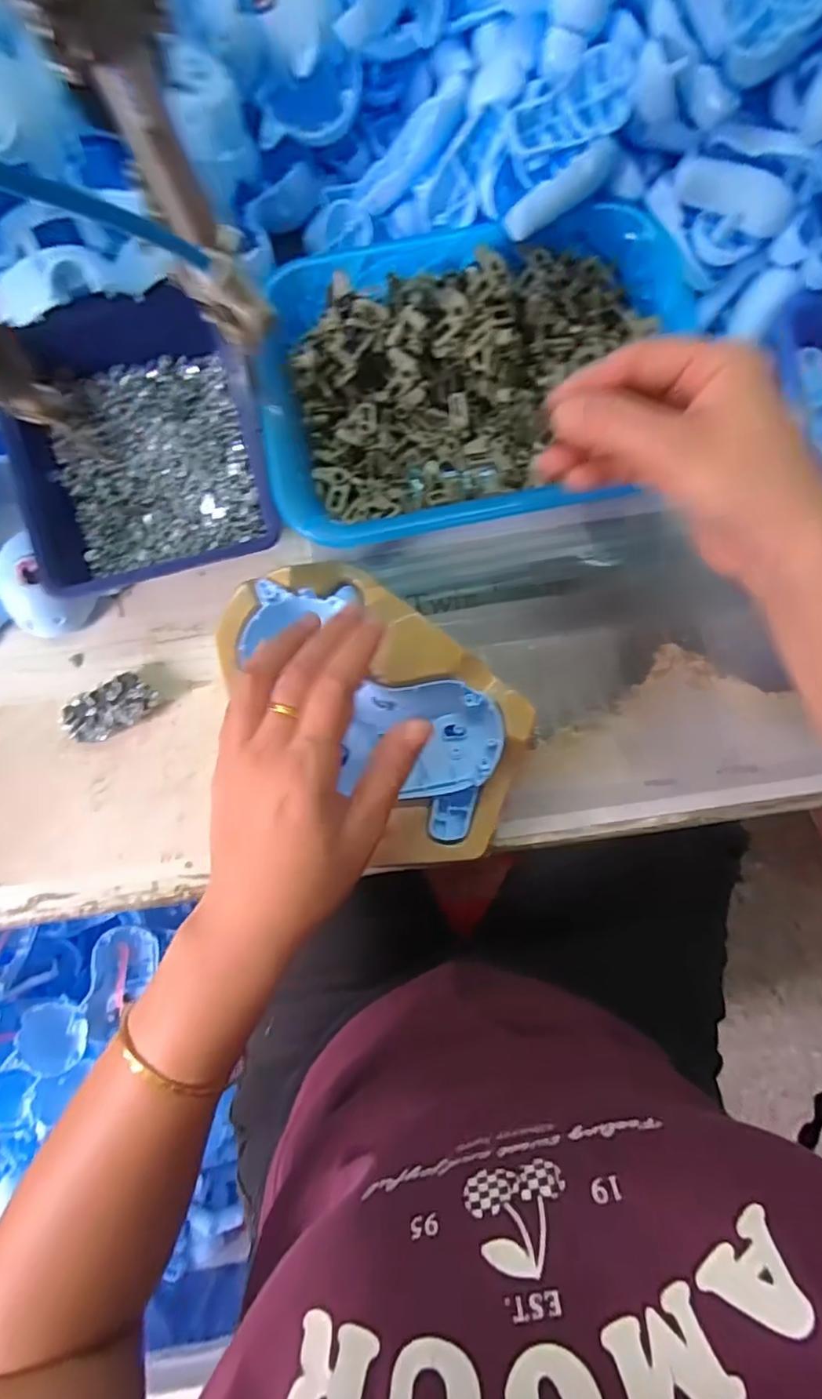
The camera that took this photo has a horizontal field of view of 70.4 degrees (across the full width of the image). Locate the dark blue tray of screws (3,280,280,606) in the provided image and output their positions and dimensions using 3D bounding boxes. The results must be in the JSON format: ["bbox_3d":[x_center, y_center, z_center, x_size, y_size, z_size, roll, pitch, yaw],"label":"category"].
[{"bbox_3d":[-0.160,-0.146,0.368,0.141,0.057,0.148,-12,84,1],"label":"dark blue tray of screws"}]

